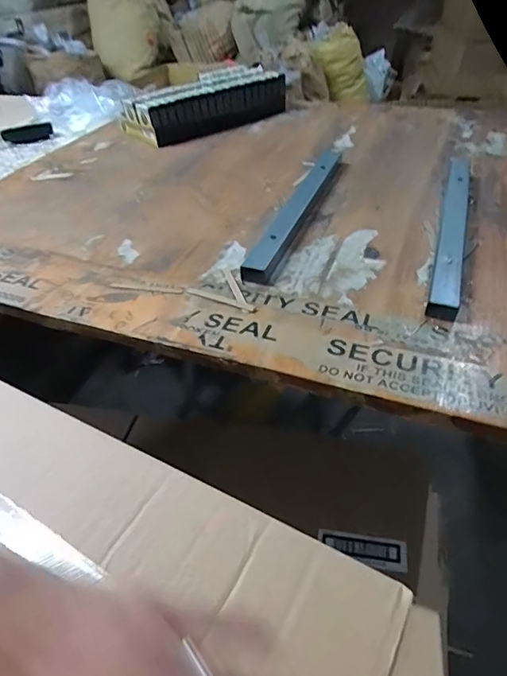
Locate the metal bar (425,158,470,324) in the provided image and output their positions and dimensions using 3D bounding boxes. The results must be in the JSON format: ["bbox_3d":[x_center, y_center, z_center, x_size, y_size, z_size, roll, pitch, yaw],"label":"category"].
[{"bbox_3d":[0.269,-0.160,0.607,0.029,0.022,0.423,12,43,18],"label":"metal bar"}]

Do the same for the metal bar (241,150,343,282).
[{"bbox_3d":[0.076,-0.208,0.671,0.034,0.028,0.426,11,43,17],"label":"metal bar"}]

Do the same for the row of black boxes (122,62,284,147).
[{"bbox_3d":[-0.100,-0.503,0.977,0.337,0.086,0.140,-29,46,-26],"label":"row of black boxes"}]

